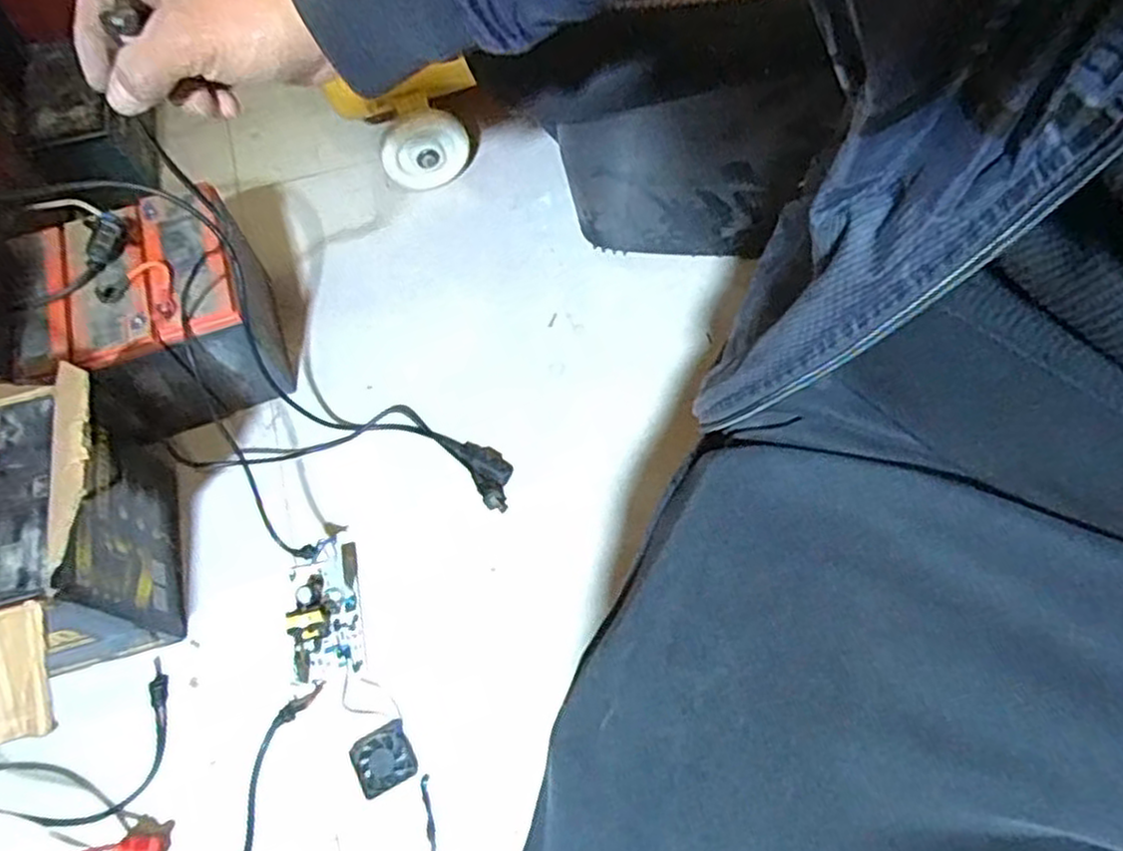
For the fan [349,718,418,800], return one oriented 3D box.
[{"bbox_3d":[-0.166,0.311,0.692,0.052,0.012,0.052,-25,66,-9],"label":"fan"}]

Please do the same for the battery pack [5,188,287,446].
[{"bbox_3d":[-0.415,-0.114,0.800,0.195,0.185,0.170,-24,65,-8],"label":"battery pack"}]

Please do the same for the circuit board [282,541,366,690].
[{"bbox_3d":[-0.238,0.184,0.741,0.069,0.026,0.132,-12,64,-3],"label":"circuit board"}]

